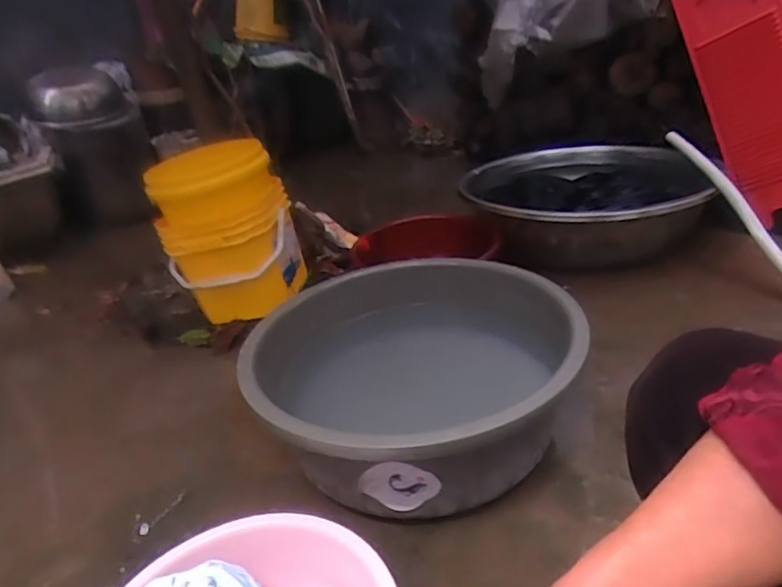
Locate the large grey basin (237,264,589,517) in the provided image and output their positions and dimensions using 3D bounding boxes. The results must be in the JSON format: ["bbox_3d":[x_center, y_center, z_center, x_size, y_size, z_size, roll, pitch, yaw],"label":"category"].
[{"bbox_3d":[0.028,0.132,0.868,0.495,0.198,0.489,-6,27,3],"label":"large grey basin"}]

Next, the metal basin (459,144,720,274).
[{"bbox_3d":[0.488,-0.230,1.454,0.578,0.180,0.513,-2,28,12],"label":"metal basin"}]

